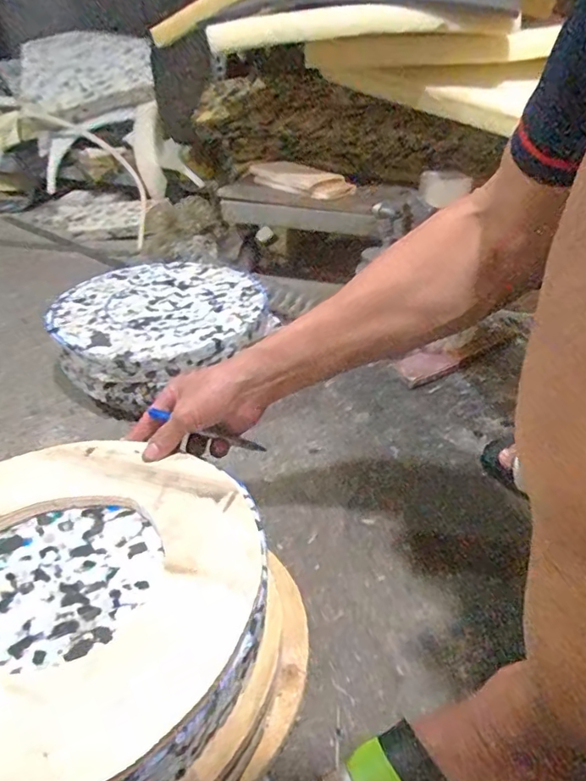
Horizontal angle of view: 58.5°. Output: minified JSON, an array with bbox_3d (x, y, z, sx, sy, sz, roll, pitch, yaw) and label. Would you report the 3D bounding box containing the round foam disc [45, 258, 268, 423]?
[{"bbox_3d":[-0.198,-0.087,0.821,0.303,0.118,0.304,-1,34,0],"label":"round foam disc"}]

